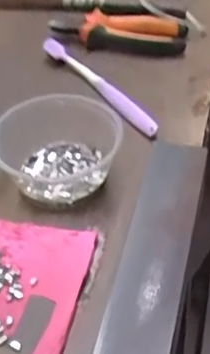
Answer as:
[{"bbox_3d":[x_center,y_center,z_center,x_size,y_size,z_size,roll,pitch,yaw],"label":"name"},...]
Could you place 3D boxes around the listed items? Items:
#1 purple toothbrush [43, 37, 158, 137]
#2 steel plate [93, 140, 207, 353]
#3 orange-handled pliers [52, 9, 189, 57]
[{"bbox_3d":[-0.005,-0.096,0.618,0.018,0.013,0.180,-29,48,-25],"label":"purple toothbrush"},{"bbox_3d":[0.039,0.055,0.465,0.052,0.011,0.246,1,43,19],"label":"steel plate"},{"bbox_3d":[0.013,-0.164,0.683,0.150,0.023,0.043,3,43,8],"label":"orange-handled pliers"}]

